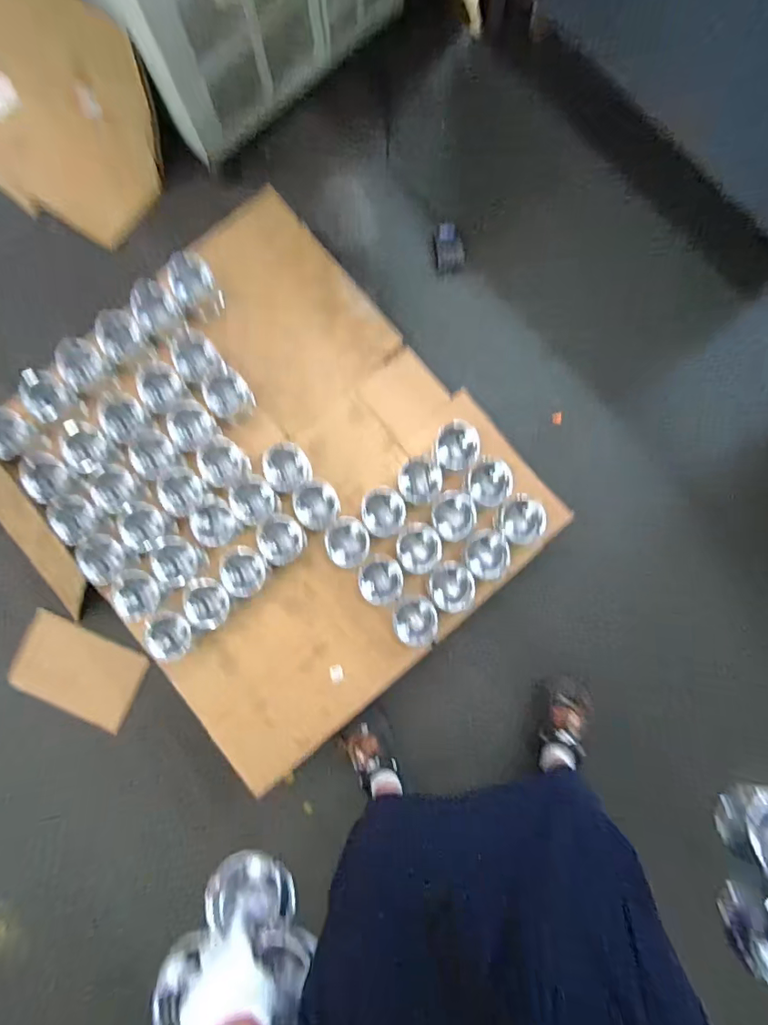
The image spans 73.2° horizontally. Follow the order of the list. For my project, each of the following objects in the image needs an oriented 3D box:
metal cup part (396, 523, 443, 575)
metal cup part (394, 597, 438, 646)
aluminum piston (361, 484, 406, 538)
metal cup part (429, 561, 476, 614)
[{"bbox_3d":[0.073,0.077,1.098,0.090,0.056,0.105,1,83,-1],"label":"metal cup part"},{"bbox_3d":[0.064,0.228,1.073,0.086,0.062,0.104,2,83,0],"label":"metal cup part"},{"bbox_3d":[0.000,-0.003,1.107,0.089,0.064,0.106,-1,83,-1],"label":"aluminum piston"},{"bbox_3d":[0.140,0.157,1.079,0.087,0.066,0.107,-13,84,-2],"label":"metal cup part"}]

